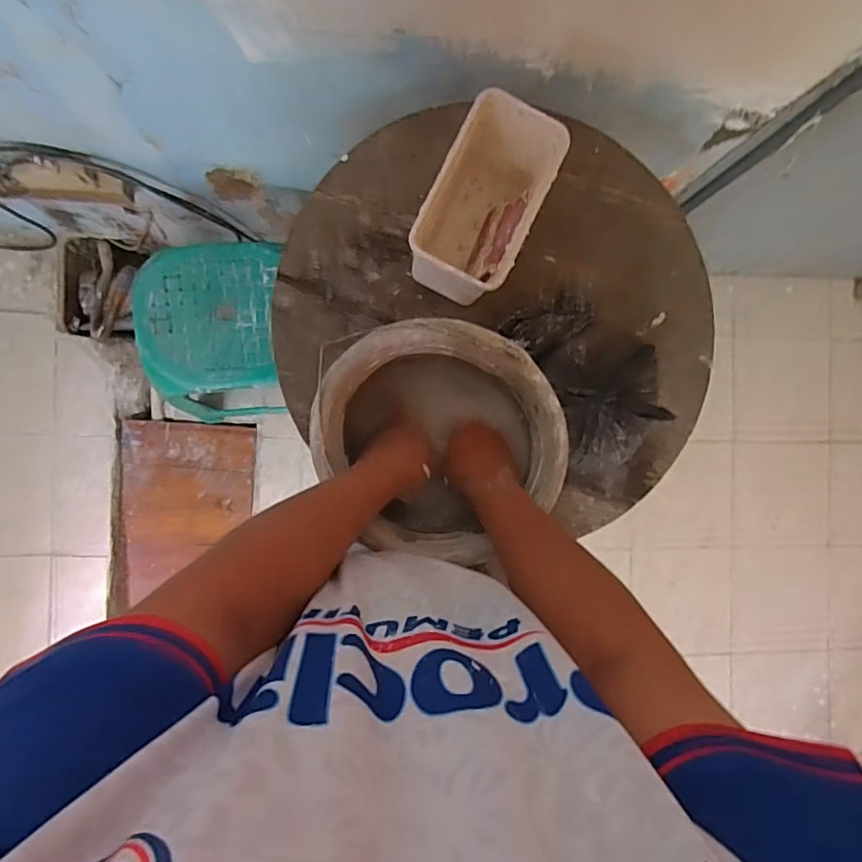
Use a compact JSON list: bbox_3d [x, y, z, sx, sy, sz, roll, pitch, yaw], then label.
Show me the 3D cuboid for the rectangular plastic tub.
[{"bbox_3d":[0.056,-0.257,0.639,0.112,0.136,0.200,26,86,-5],"label":"rectangular plastic tub"}]

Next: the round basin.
[{"bbox_3d":[0.005,0.012,0.603,0.252,0.130,0.243,1,90,-8],"label":"round basin"}]

